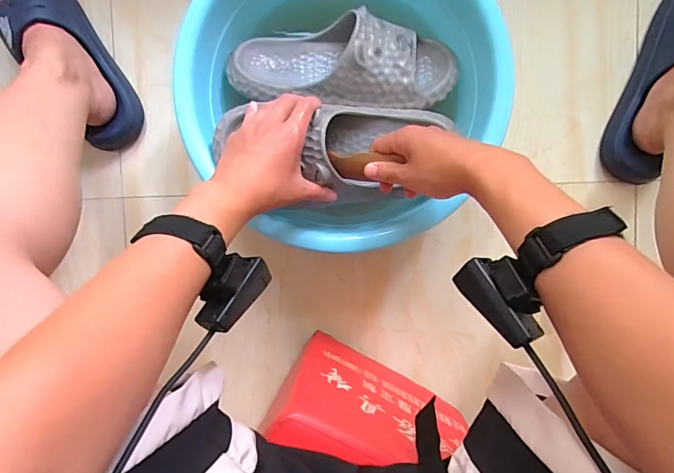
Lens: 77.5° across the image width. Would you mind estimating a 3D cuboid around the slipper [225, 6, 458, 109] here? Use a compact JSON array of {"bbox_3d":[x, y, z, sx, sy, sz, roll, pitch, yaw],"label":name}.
[{"bbox_3d":[0.009,-0.222,0.528,0.289,0.076,0.115,2,94,1],"label":"slipper"}]

